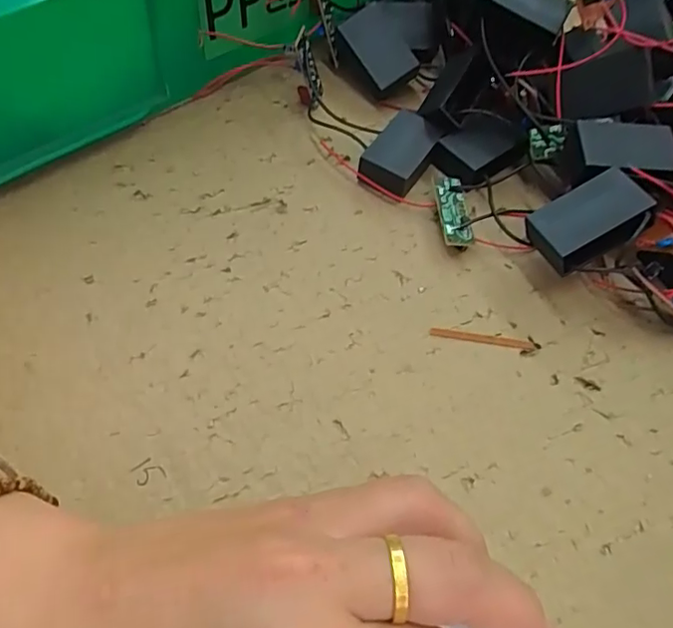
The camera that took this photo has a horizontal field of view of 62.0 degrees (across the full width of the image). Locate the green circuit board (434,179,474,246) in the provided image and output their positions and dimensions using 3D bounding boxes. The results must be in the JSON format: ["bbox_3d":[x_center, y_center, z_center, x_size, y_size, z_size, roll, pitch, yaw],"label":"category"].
[{"bbox_3d":[0.060,-0.051,0.290,0.017,0.011,0.044,-2,58,-3],"label":"green circuit board"}]

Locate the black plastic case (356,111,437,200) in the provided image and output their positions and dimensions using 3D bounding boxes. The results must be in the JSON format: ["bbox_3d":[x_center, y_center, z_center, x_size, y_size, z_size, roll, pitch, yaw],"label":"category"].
[{"bbox_3d":[0.036,-0.087,0.307,0.028,0.020,0.045,29,61,16],"label":"black plastic case"}]

